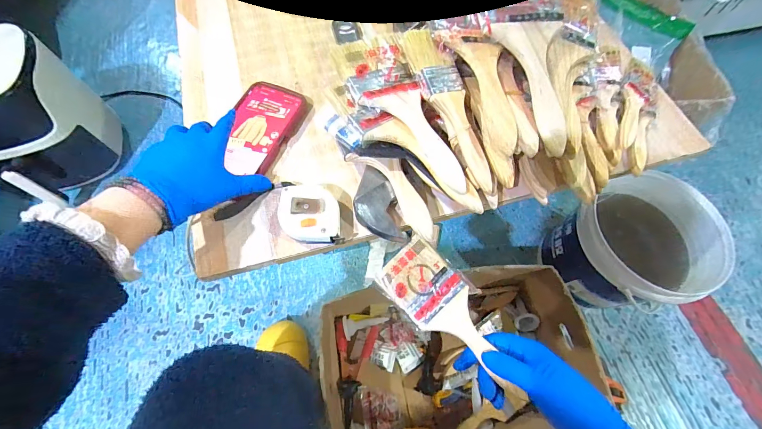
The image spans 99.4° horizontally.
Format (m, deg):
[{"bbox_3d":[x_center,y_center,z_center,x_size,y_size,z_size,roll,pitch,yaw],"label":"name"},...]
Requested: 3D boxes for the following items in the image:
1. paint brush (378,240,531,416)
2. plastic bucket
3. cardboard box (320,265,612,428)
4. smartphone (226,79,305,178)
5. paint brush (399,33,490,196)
[{"bbox_3d":[0.078,0.110,0.331,0.063,0.015,0.181,-38,78,-18],"label":"paint brush"},{"bbox_3d":[0.546,0.076,0.731,0.300,0.262,0.256,-33,70,-16],"label":"plastic bucket"},{"bbox_3d":[0.143,0.298,0.647,0.463,0.203,0.300,-5,65,-5],"label":"cardboard box"},{"bbox_3d":[-0.154,-0.110,0.404,0.074,0.011,0.131,20,66,7],"label":"smartphone"},{"bbox_3d":[0.074,-0.105,0.328,0.044,0.022,0.172,-24,88,-13],"label":"paint brush"}]

